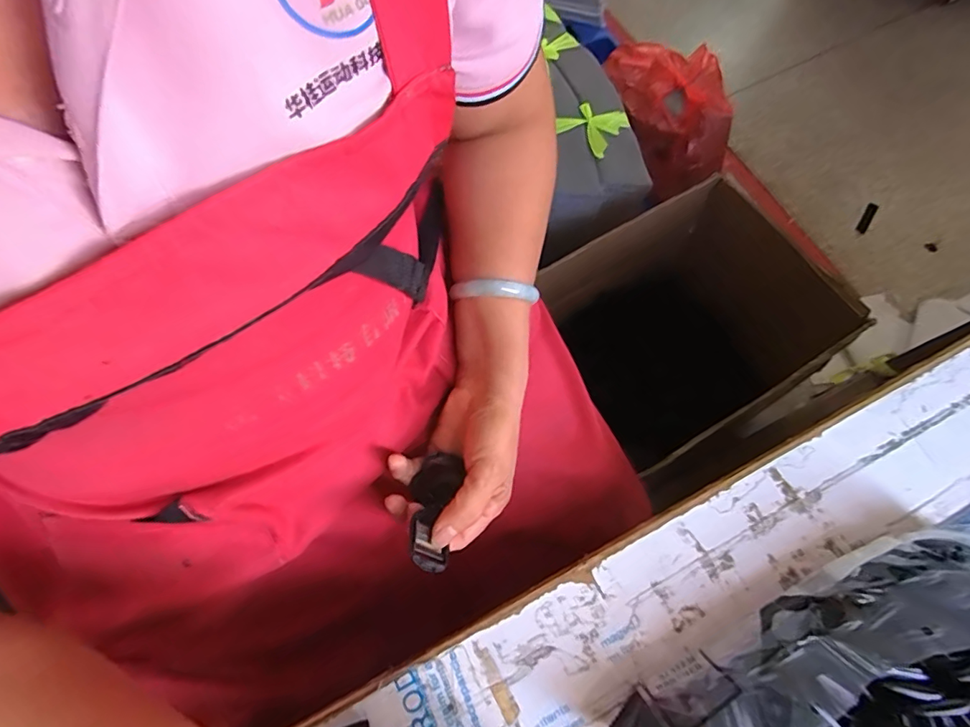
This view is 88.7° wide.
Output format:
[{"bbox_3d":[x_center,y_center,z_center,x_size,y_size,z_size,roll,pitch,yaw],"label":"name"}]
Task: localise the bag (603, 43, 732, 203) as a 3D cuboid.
[{"bbox_3d":[0.406,-0.540,1.069,0.239,0.097,0.330,-8,69,-3],"label":"bag"}]

